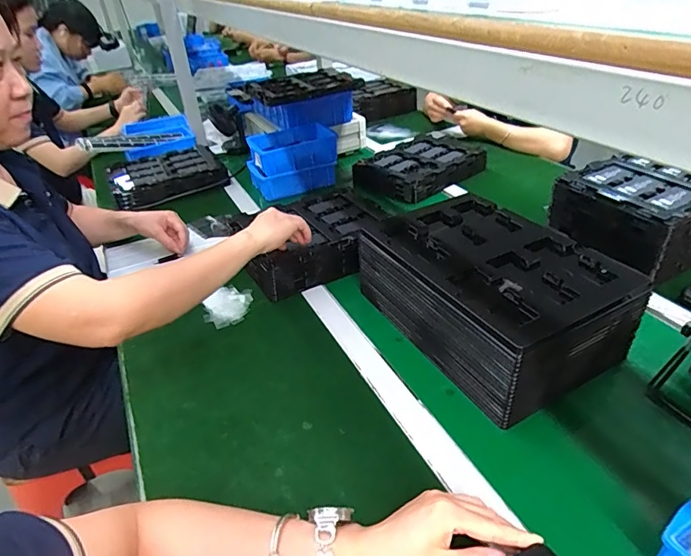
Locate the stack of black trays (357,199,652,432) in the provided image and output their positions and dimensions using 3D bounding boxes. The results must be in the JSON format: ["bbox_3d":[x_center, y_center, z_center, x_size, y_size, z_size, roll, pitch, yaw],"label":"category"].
[{"bbox_3d":[0.202,0.014,0.675,0.235,0.118,0.334,-22,39,-22],"label":"stack of black trays"}]

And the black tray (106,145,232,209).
[{"bbox_3d":[-0.475,-0.277,1.222,0.275,0.050,0.235,-21,38,-21],"label":"black tray"}]

